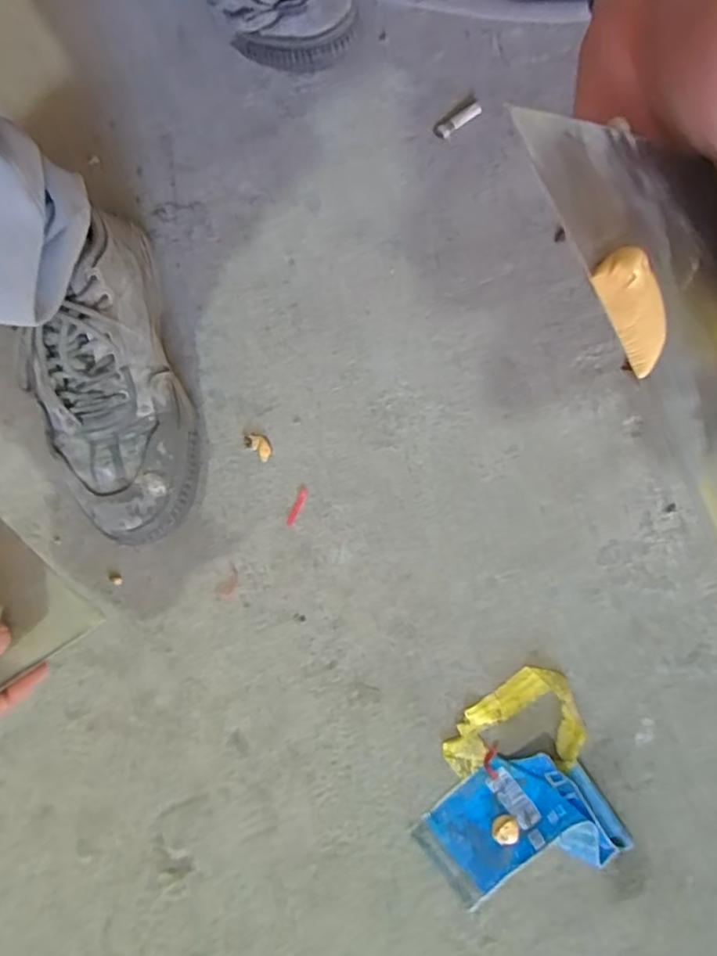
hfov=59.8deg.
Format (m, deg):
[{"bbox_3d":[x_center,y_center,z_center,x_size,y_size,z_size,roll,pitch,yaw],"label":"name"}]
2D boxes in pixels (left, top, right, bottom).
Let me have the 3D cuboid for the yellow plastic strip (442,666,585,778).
[{"bbox_3d":[0.105,0.169,0.433,0.092,0.012,0.065,-5,78,0],"label":"yellow plastic strip"}]

